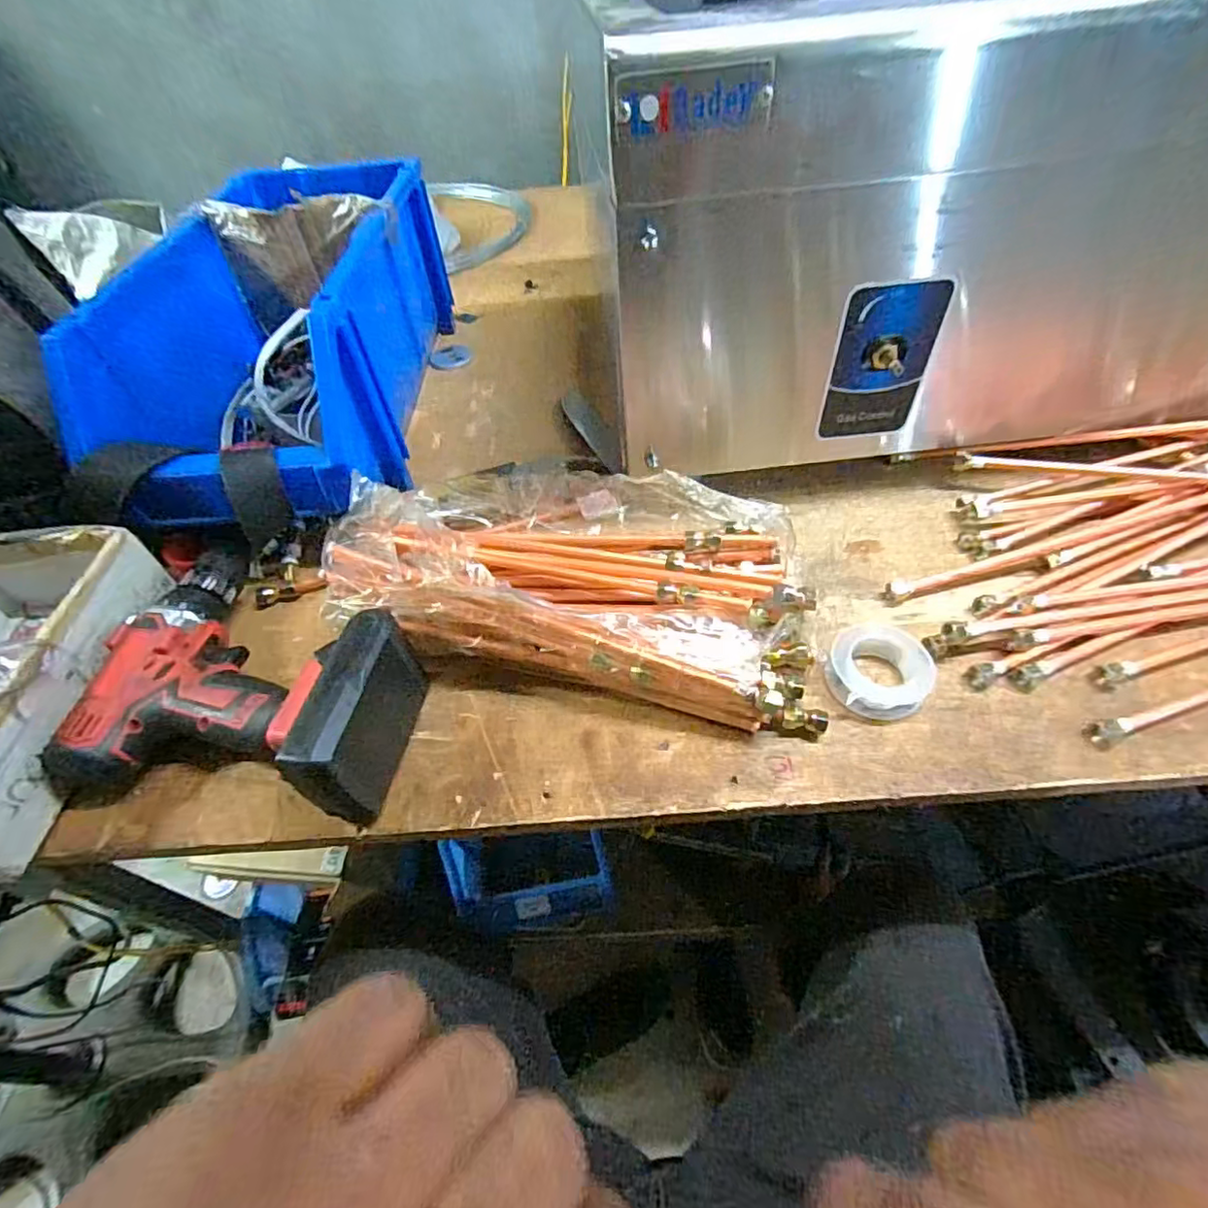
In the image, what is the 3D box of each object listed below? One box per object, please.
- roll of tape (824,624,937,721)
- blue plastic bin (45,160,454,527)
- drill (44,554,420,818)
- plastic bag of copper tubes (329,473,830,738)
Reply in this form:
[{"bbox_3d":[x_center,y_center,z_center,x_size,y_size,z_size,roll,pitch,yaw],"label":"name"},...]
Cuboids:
[{"bbox_3d":[0.176,0.042,0.381,0.064,0.018,0.057,-16,51,-8],"label":"roll of tape"},{"bbox_3d":[-0.282,-0.255,0.565,0.211,0.164,0.441,-7,50,0],"label":"blue plastic bin"},{"bbox_3d":[-0.224,0.038,0.385,0.205,0.074,0.175,2,50,7],"label":"drill"},{"bbox_3d":[-0.020,-0.018,0.401,0.312,0.078,0.171,2,50,7],"label":"plastic bag of copper tubes"}]

